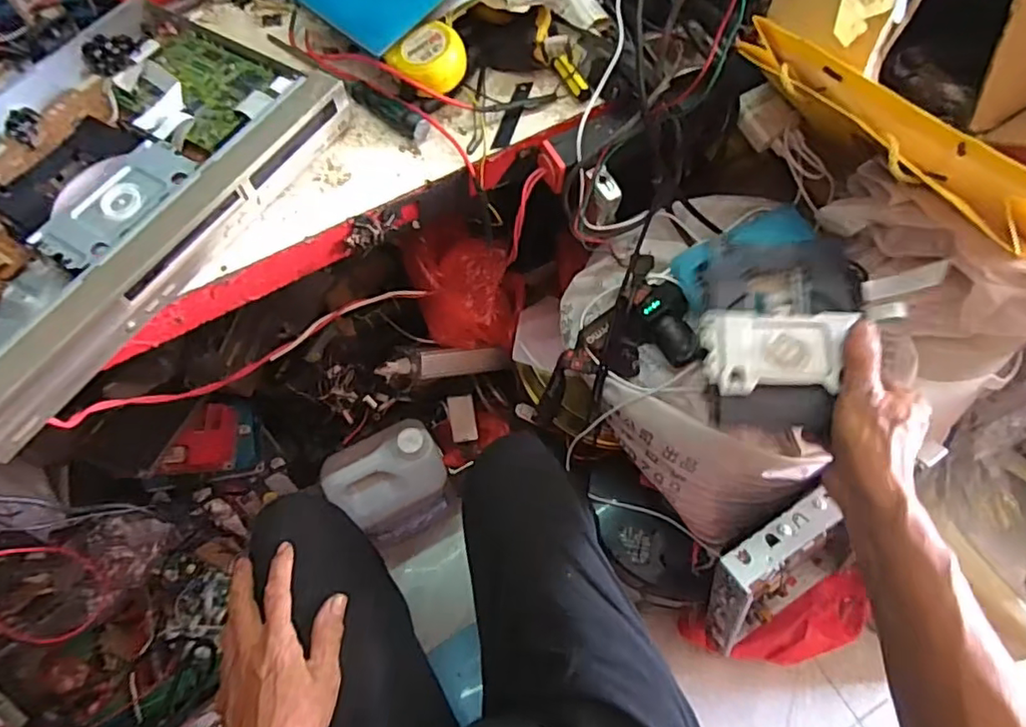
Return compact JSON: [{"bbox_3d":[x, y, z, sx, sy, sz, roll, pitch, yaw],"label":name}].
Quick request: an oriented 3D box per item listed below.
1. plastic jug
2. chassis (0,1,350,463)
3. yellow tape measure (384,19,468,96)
[{"bbox_3d":[-0.189,0.210,0.982,0.171,0.294,0.163,-32,68,-14],"label":"plastic jug"},{"bbox_3d":[-0.389,-0.162,0.540,0.285,0.045,0.423,29,68,14],"label":"chassis"},{"bbox_3d":[-0.081,-0.297,0.584,0.059,0.034,0.062,40,71,17],"label":"yellow tape measure"}]

